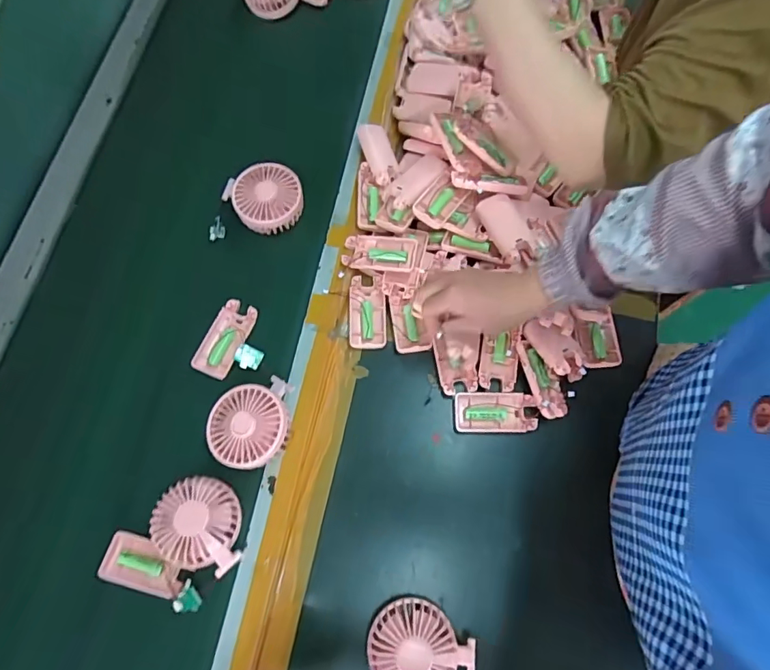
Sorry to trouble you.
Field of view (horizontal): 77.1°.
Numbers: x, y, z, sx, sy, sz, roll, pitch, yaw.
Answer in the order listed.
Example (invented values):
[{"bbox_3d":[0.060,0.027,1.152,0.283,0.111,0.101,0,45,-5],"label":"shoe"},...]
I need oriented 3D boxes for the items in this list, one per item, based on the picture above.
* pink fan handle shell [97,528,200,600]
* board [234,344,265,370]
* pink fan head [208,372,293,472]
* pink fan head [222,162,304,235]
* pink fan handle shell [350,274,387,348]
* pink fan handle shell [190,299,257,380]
[{"bbox_3d":[-0.253,0.243,0.510,0.089,0.014,0.045,18,73,4],"label":"pink fan handle shell"},{"bbox_3d":[-0.161,0.027,0.571,0.030,0.006,0.026,23,89,-6],"label":"board"},{"bbox_3d":[-0.150,0.099,0.538,0.087,0.042,0.092,0,73,-1],"label":"pink fan head"},{"bbox_3d":[-0.156,-0.180,0.636,0.085,0.043,0.093,0,73,-1],"label":"pink fan head"},{"bbox_3d":[-0.022,-0.028,0.615,0.047,0.016,0.091,-1,73,-1],"label":"pink fan handle shell"},{"bbox_3d":[-0.194,0.004,0.591,0.050,0.013,0.096,25,74,6],"label":"pink fan handle shell"}]

